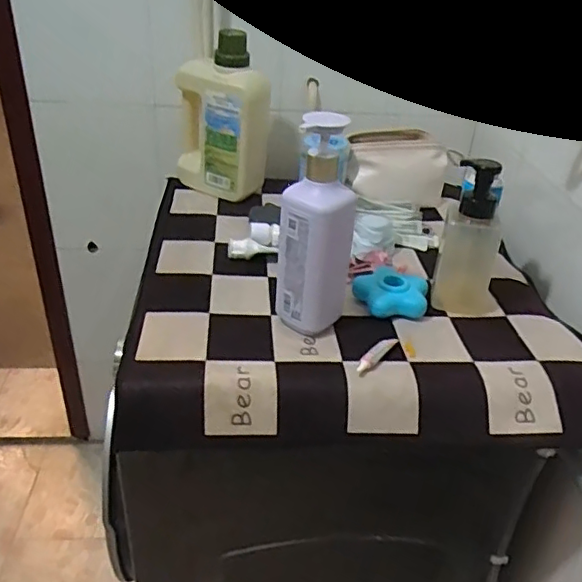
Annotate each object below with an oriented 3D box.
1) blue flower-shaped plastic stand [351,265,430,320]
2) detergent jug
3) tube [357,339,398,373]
[{"bbox_3d":[0.136,-0.002,0.796,0.098,0.031,0.091,10,34,9],"label":"blue flower-shaped plastic stand"},{"bbox_3d":[-0.122,-0.290,0.997,0.162,0.257,0.078,23,37,26],"label":"detergent jug"},{"bbox_3d":[0.103,0.073,0.693,0.016,0.009,0.079,24,38,27],"label":"tube"}]

